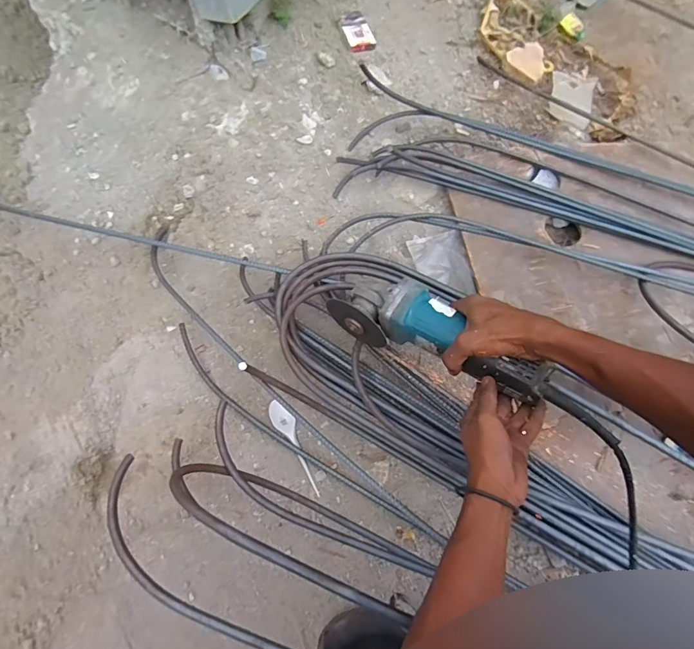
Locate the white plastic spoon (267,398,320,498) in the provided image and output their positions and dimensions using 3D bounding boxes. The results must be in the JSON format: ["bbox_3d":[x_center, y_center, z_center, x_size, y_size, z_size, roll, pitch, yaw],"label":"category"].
[{"bbox_3d":[-0.076,0.179,0.608,0.030,0.004,0.149,-27,68,-15],"label":"white plastic spoon"}]

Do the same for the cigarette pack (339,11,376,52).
[{"bbox_3d":[0.018,-0.634,0.881,0.059,0.022,0.103,-19,66,-11],"label":"cigarette pack"}]

